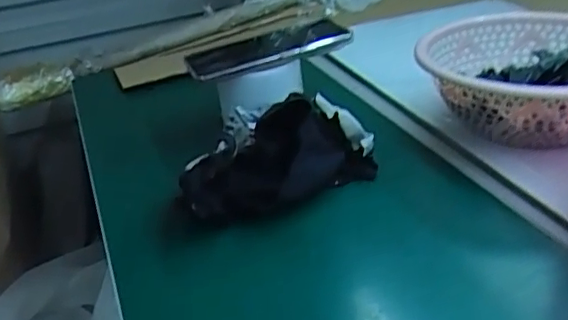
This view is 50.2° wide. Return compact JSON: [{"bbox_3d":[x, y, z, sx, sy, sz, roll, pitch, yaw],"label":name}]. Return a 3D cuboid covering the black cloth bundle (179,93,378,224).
[{"bbox_3d":[-0.005,-0.004,0.499,0.165,0.083,0.060,-20,32,-24],"label":"black cloth bundle"}]

